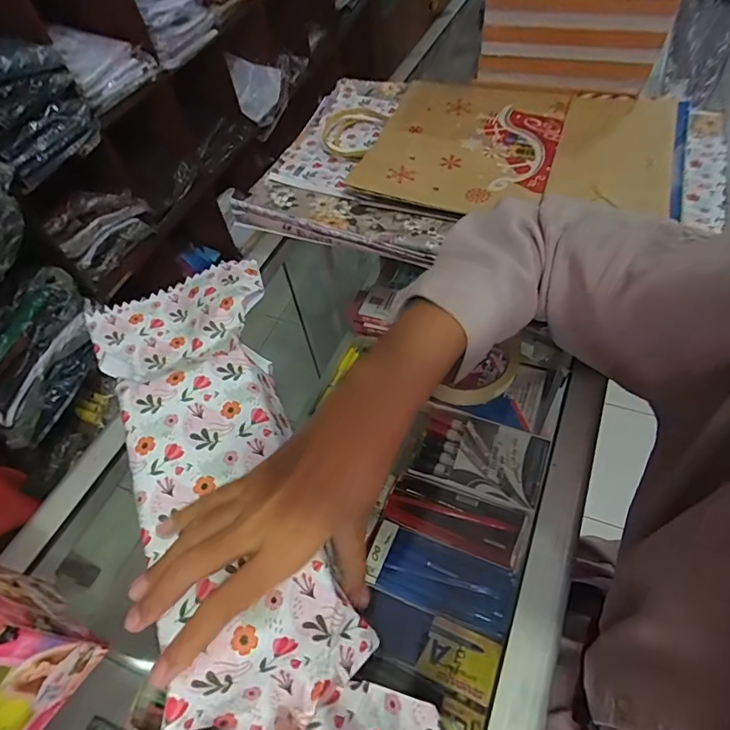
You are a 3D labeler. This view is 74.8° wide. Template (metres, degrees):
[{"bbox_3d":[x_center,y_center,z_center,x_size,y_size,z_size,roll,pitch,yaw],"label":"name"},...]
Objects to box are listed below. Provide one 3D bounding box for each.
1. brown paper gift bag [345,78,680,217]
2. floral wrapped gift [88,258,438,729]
[{"bbox_3d":[0.180,-0.267,0.570,0.341,0.017,0.269,16,58,16],"label":"brown paper gift bag"},{"bbox_3d":[-0.099,0.077,0.317,0.153,0.044,0.434,-24,55,-11],"label":"floral wrapped gift"}]

